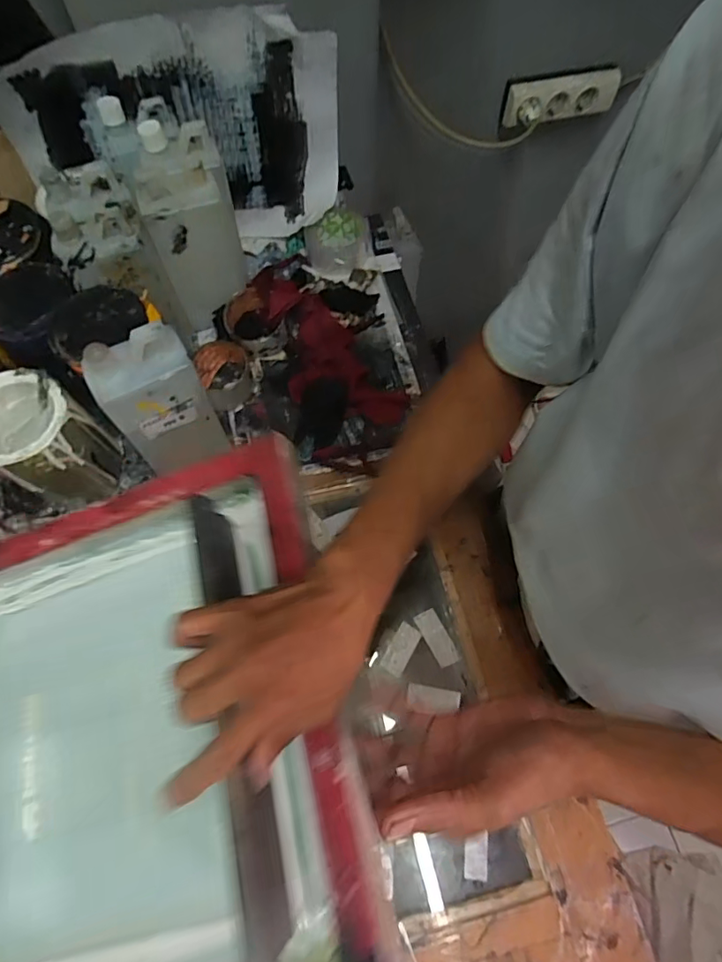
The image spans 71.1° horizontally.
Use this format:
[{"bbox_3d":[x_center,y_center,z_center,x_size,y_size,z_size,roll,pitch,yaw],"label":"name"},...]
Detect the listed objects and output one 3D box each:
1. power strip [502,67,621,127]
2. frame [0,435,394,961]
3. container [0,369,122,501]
[{"bbox_3d":[0.347,-0.660,0.871,0.197,0.070,0.035,-17,67,-8],"label":"power strip"},{"bbox_3d":[-0.247,0.220,0.426,0.475,0.042,0.423,-19,66,10],"label":"frame"},{"bbox_3d":[-0.365,-0.043,0.586,0.120,0.148,0.113,33,69,15],"label":"container"}]

